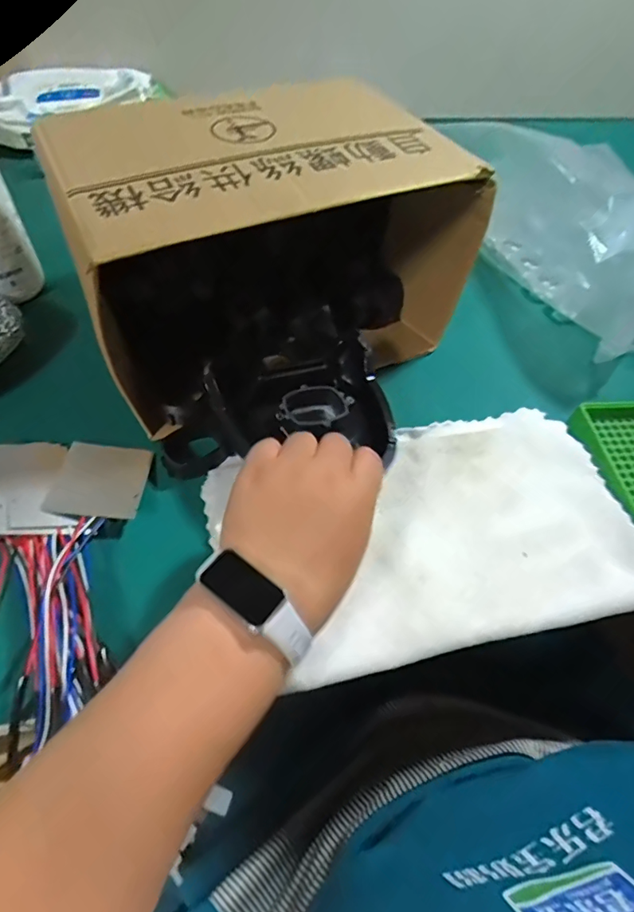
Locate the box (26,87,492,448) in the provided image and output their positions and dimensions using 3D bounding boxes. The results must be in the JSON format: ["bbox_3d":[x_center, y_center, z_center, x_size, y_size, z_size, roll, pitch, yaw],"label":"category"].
[{"bbox_3d":[-0.038,-0.160,0.397,0.263,0.169,0.160,-18,58,-16],"label":"box"}]

